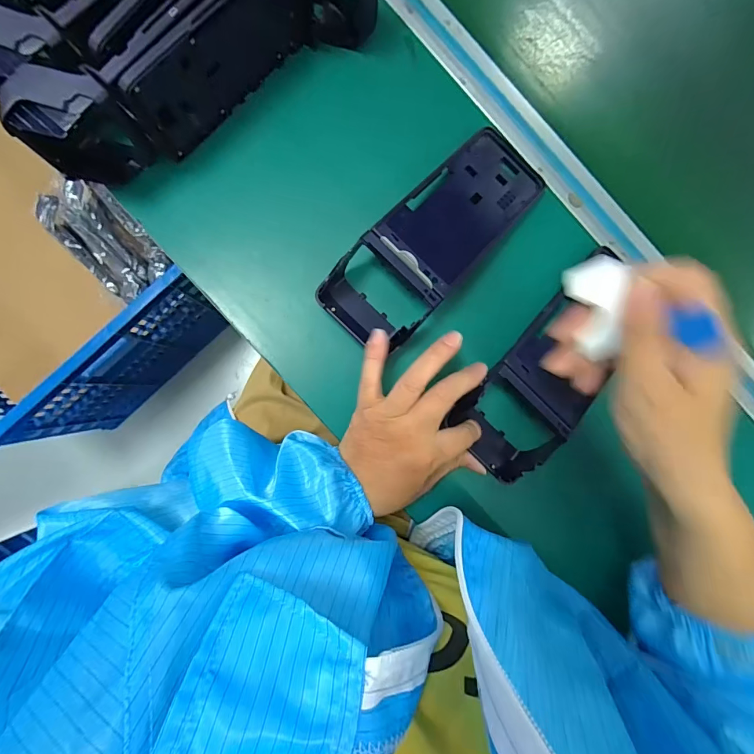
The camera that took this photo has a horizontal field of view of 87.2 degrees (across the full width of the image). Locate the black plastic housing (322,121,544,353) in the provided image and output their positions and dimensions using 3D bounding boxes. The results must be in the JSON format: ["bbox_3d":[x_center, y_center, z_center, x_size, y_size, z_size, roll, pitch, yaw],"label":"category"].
[{"bbox_3d":[0.056,-0.121,0.332,0.082,0.046,0.223,44,85,-2],"label":"black plastic housing"}]

